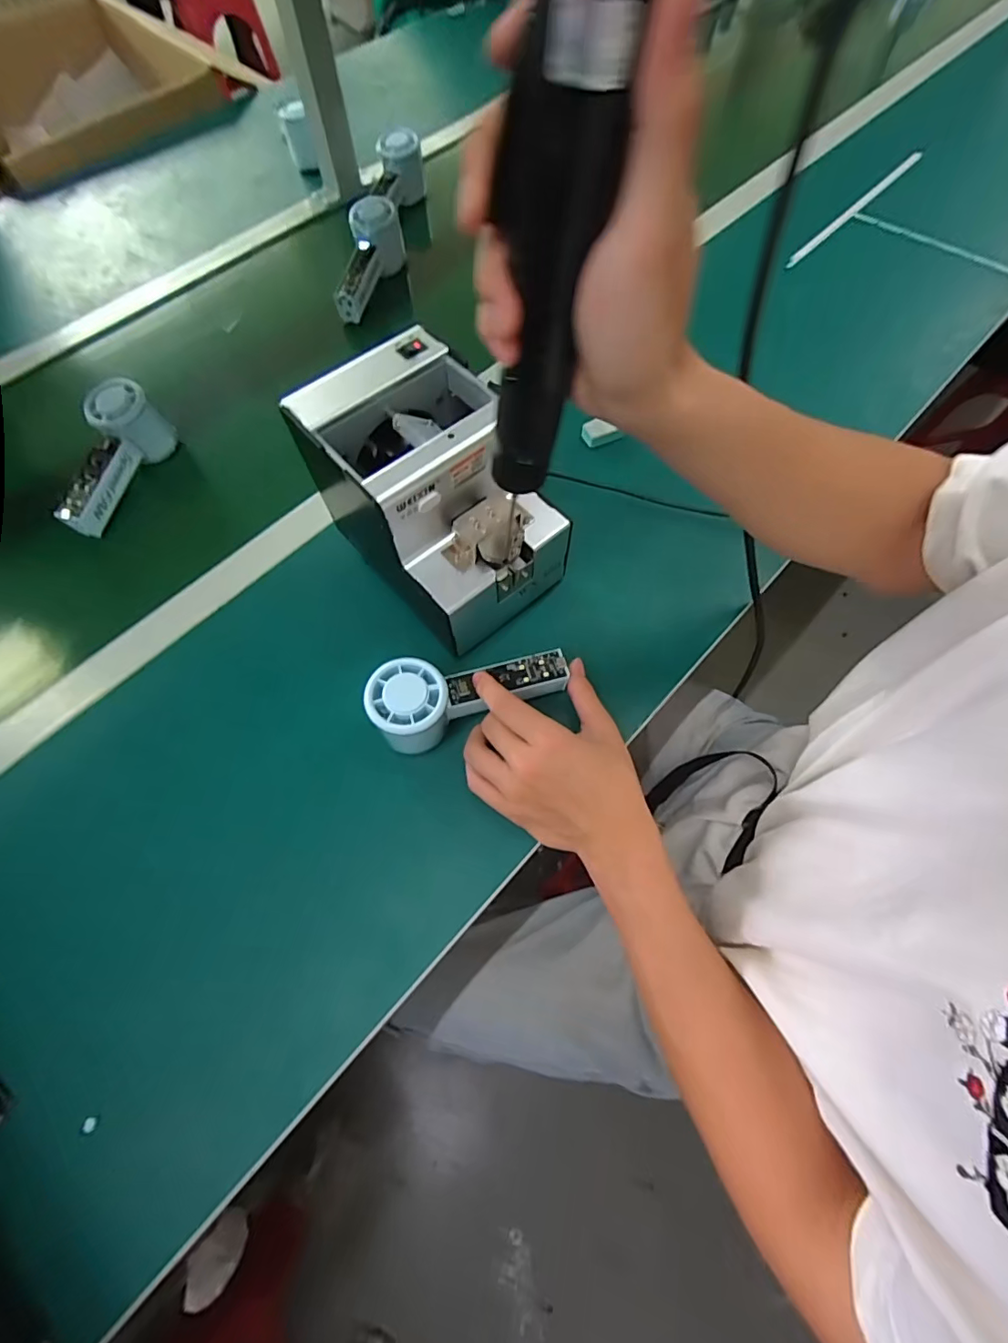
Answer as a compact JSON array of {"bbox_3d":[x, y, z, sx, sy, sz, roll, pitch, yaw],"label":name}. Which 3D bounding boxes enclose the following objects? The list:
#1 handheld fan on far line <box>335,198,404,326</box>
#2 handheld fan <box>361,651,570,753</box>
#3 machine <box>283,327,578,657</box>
[{"bbox_3d":[-0.174,-0.506,0.640,0.052,0.061,0.151,18,87,8],"label":"handheld fan on far line"},{"bbox_3d":[-0.028,0.021,0.394,0.150,0.052,0.060,-10,66,-19],"label":"handheld fan"},{"bbox_3d":[-0.053,-0.134,0.405,0.130,0.144,0.178,-40,71,-15],"label":"machine"}]

